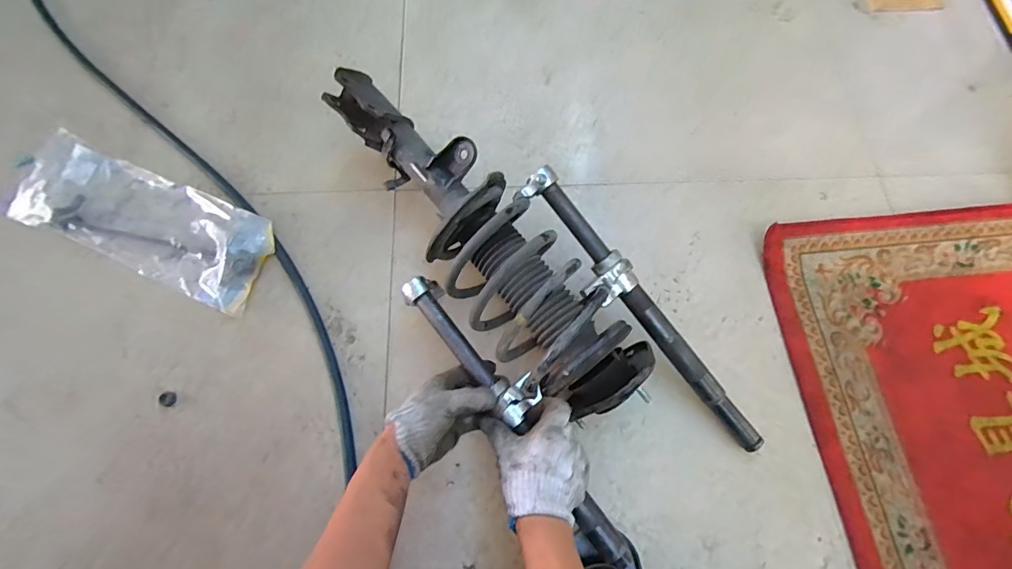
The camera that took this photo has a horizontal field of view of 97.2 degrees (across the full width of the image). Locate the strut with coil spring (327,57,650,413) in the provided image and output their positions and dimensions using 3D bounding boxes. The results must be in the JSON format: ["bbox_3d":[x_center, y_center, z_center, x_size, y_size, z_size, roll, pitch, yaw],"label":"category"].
[{"bbox_3d":[-0.044,-0.077,0.601,0.142,0.142,0.566,-36,75,-13],"label":"strut with coil spring"}]

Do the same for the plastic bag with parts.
[{"bbox_3d":[-0.544,-0.097,0.670,0.411,0.036,0.149,22,71,7],"label":"plastic bag with parts"}]

